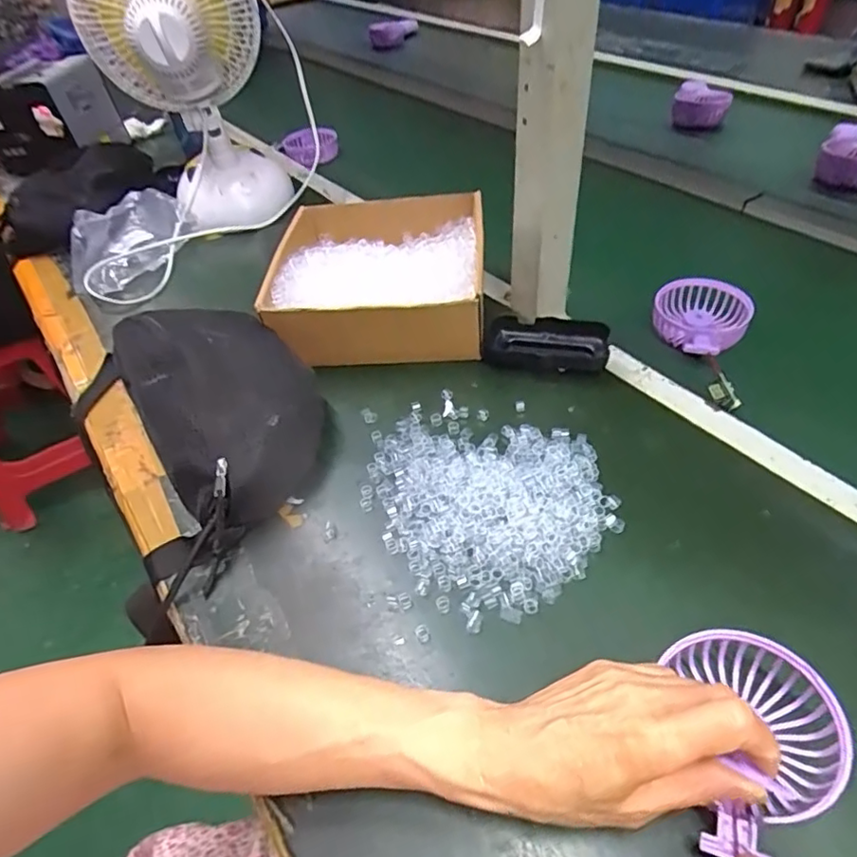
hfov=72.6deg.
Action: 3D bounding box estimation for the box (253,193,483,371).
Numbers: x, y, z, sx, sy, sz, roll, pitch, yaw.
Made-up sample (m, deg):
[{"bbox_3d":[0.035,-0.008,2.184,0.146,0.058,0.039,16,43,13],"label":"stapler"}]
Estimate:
[{"bbox_3d":[-0.049,-0.156,0.593,0.202,0.075,0.200,-2,46,5],"label":"box"}]

